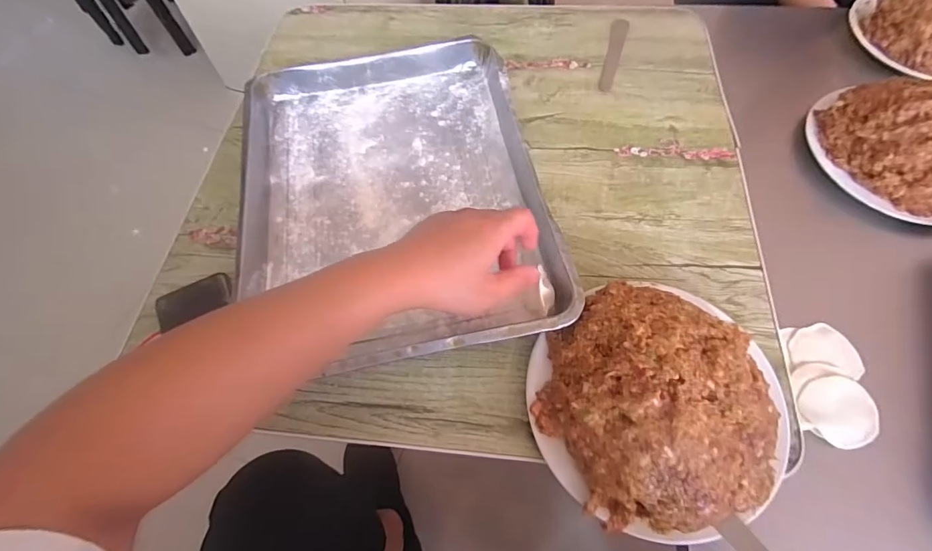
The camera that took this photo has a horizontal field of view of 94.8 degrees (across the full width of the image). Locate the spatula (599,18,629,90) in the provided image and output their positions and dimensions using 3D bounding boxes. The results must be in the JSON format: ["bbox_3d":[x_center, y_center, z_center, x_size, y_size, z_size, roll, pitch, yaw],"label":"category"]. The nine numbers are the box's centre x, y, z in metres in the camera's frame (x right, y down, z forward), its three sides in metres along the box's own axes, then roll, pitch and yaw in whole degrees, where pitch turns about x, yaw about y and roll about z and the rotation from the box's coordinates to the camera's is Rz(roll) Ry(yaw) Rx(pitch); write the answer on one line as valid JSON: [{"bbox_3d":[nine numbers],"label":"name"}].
[{"bbox_3d":[0.214,-0.319,0.615,0.025,0.008,0.149,13,65,9],"label":"spatula"}]

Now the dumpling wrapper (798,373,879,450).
[{"bbox_3d":[0.359,0.129,0.412,0.066,0.004,0.067,0,67,0],"label":"dumpling wrapper"}]

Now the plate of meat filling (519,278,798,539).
[{"bbox_3d":[0.167,0.101,0.364,0.215,0.083,0.200,-1,63,2],"label":"plate of meat filling"}]

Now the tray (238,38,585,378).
[{"bbox_3d":[-0.087,-0.107,0.493,0.317,0.056,0.429,-12,63,-3],"label":"tray"}]

